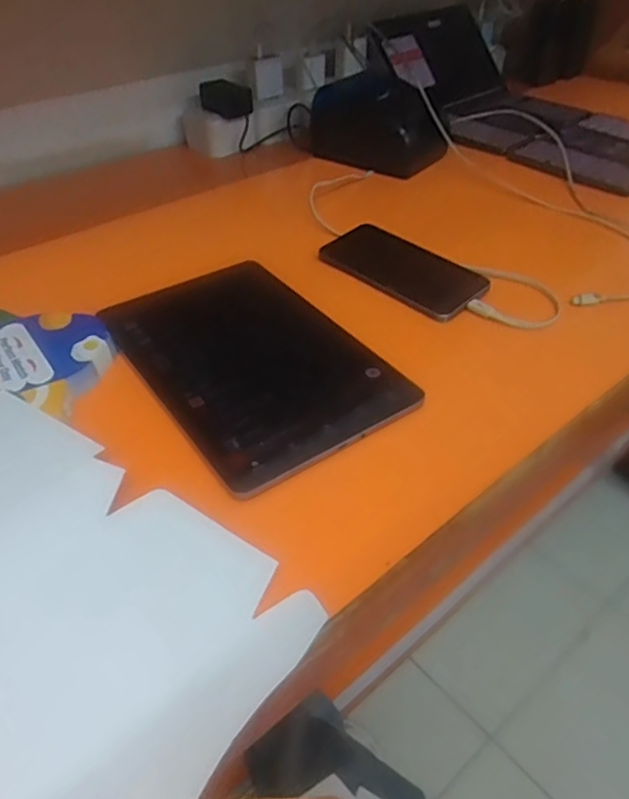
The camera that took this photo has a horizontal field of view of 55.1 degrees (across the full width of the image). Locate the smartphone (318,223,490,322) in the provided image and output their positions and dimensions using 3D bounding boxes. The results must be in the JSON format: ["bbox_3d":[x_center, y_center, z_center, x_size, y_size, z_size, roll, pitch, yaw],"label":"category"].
[{"bbox_3d":[0.086,-0.130,0.582,0.073,0.012,0.158,-33,51,-31],"label":"smartphone"}]

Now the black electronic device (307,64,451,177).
[{"bbox_3d":[0.080,-0.369,0.798,0.184,0.099,0.079,28,49,29],"label":"black electronic device"}]

